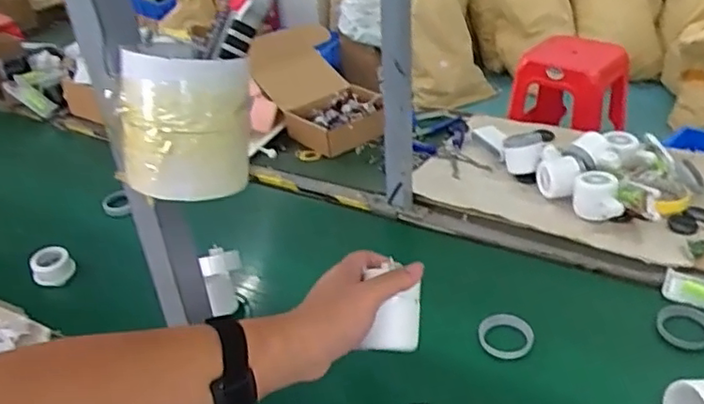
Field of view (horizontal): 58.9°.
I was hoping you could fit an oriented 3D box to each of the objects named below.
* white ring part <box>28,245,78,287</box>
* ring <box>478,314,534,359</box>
[{"bbox_3d":[-0.433,0.092,0.899,0.055,0.033,0.053,-22,36,-25],"label":"white ring part"},{"bbox_3d":[0.174,0.150,0.710,0.058,0.011,0.062,-3,32,2],"label":"ring"}]

